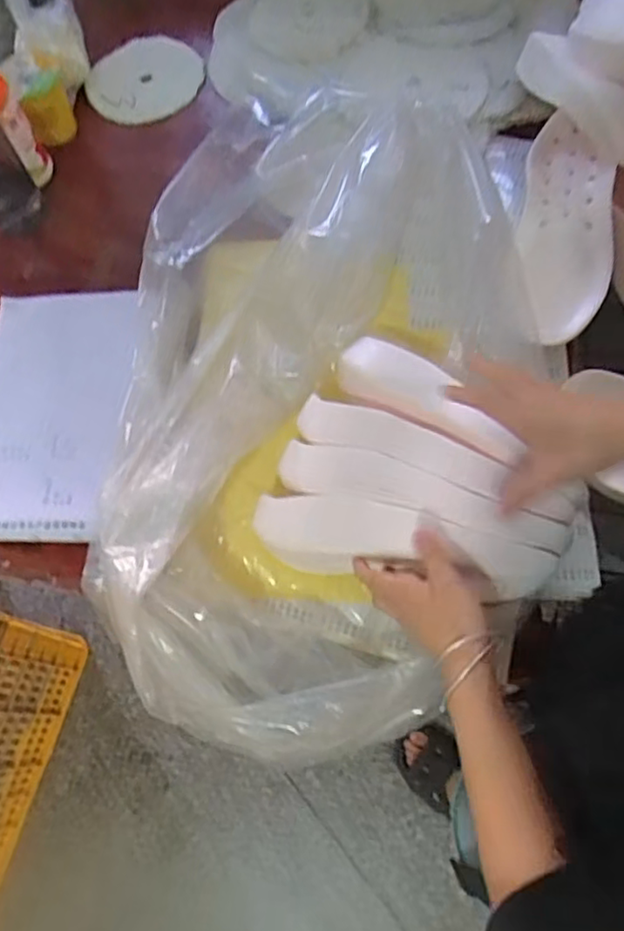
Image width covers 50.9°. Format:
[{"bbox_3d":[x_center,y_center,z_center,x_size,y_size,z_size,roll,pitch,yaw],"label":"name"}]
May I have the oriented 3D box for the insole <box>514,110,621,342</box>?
[{"bbox_3d":[0.290,-0.272,0.750,0.106,0.048,0.277,11,78,5],"label":"insole"}]

